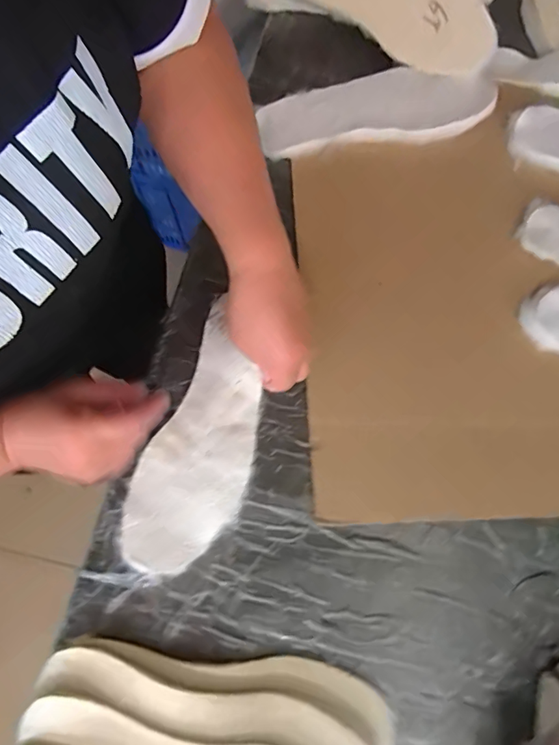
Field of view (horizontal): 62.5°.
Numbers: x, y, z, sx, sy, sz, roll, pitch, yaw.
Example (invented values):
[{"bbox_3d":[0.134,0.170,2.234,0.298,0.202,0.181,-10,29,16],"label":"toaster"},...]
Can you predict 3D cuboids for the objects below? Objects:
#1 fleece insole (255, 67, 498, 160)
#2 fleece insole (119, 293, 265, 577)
[{"bbox_3d":[0.116,-0.310,0.541,0.267,0.025,0.080,-4,73,-2],"label":"fleece insole"},{"bbox_3d":[-0.071,0.064,0.436,0.096,0.016,0.238,15,73,6],"label":"fleece insole"}]

